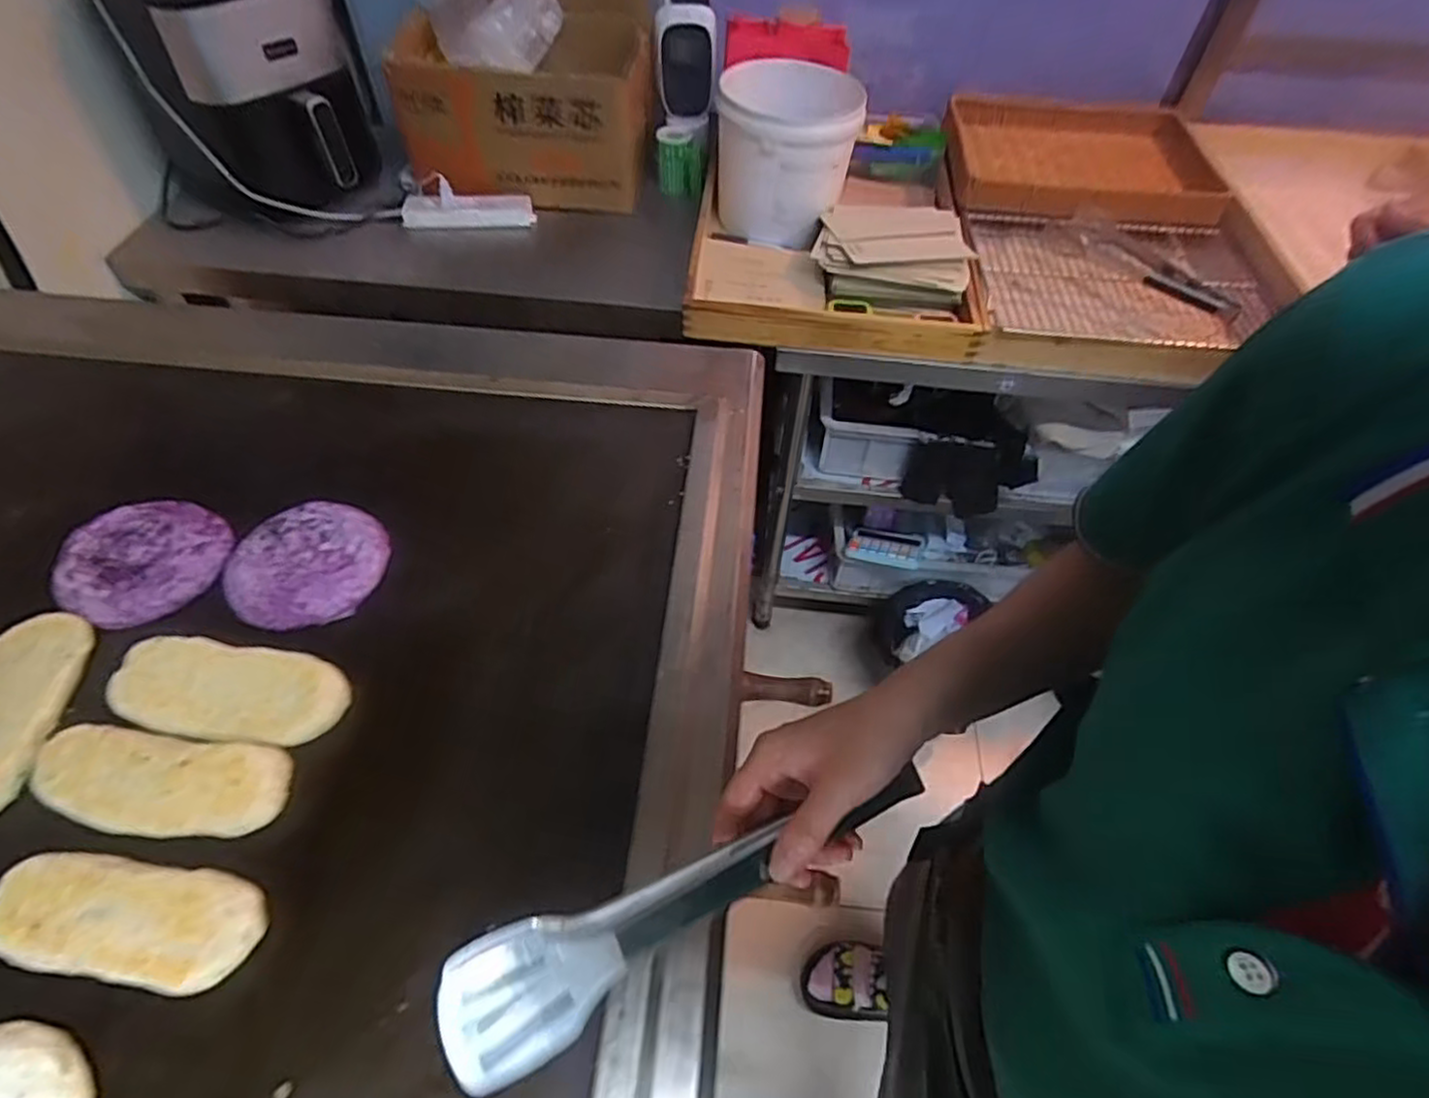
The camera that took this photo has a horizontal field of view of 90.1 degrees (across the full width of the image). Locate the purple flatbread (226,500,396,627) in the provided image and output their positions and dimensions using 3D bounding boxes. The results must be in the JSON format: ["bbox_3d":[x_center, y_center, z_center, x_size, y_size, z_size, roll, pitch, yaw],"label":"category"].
[{"bbox_3d":[-0.321,0.013,0.565,0.107,0.024,0.108,1,53,-2],"label":"purple flatbread"}]

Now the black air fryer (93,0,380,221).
[{"bbox_3d":[-0.680,-0.681,1.038,0.248,0.296,0.235,28,57,18],"label":"black air fryer"}]

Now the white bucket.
[{"bbox_3d":[0.103,-0.598,1.087,0.204,0.206,0.198,3,53,0],"label":"white bucket"}]

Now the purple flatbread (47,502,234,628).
[{"bbox_3d":[-0.447,0.010,0.565,0.108,0.030,0.113,31,58,19],"label":"purple flatbread"}]

